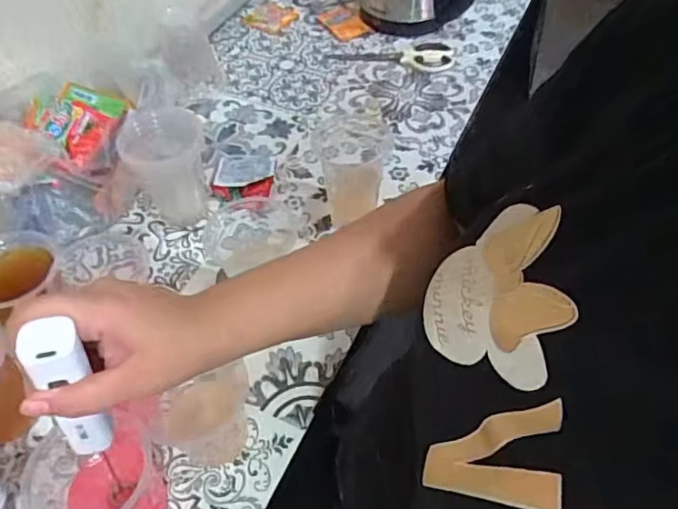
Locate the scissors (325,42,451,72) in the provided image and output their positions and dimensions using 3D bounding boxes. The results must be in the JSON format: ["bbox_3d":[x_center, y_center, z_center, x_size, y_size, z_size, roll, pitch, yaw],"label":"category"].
[{"bbox_3d":[0.082,-0.320,0.883,0.198,0.008,0.073,5,53,6],"label":"scissors"}]

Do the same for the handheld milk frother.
[{"bbox_3d":[-0.167,0.115,0.367,0.031,0.224,0.039,6,53,-7],"label":"handheld milk frother"}]

